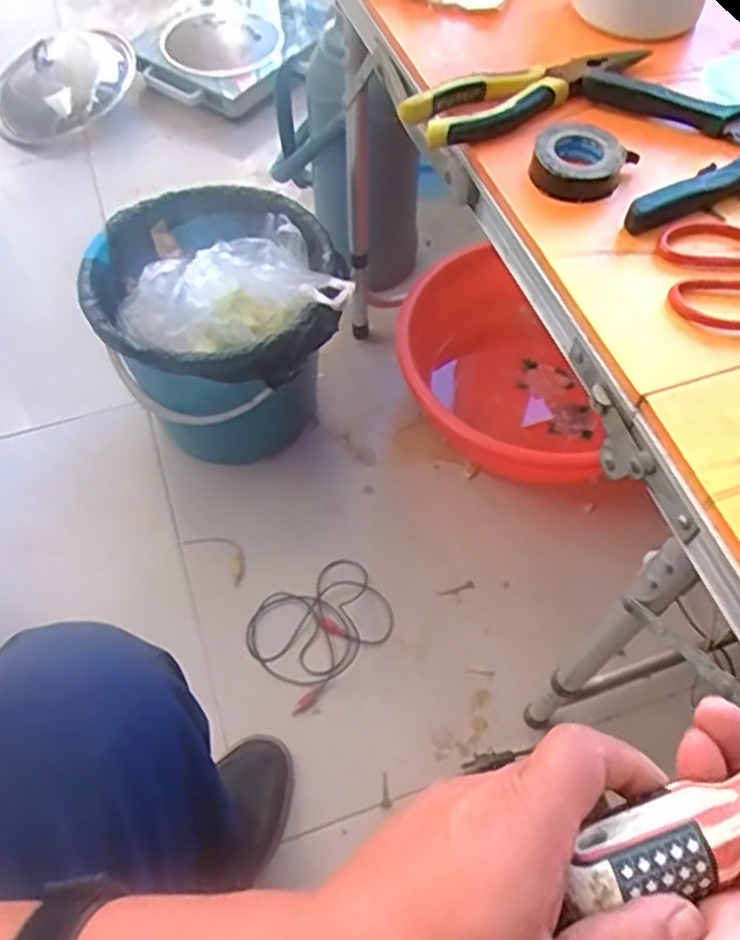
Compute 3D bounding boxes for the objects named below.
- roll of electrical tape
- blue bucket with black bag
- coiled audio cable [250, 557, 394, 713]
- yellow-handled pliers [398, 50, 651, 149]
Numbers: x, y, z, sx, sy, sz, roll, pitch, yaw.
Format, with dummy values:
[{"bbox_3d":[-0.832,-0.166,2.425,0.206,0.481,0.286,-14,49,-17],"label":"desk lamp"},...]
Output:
[{"bbox_3d":[0.129,-0.188,0.462,0.060,0.024,0.047,-34,63,-19],"label":"roll of electrical tape"},{"bbox_3d":[-0.168,-0.152,0.934,0.273,0.273,0.251,-16,59,-9],"label":"blue bucket with black bag"},{"bbox_3d":[-0.058,0.179,0.873,0.159,0.014,0.125,-37,65,-20],"label":"coiled audio cable"},{"bbox_3d":[0.106,-0.246,0.497,0.172,0.029,0.041,-22,60,-12],"label":"yellow-handled pliers"}]

